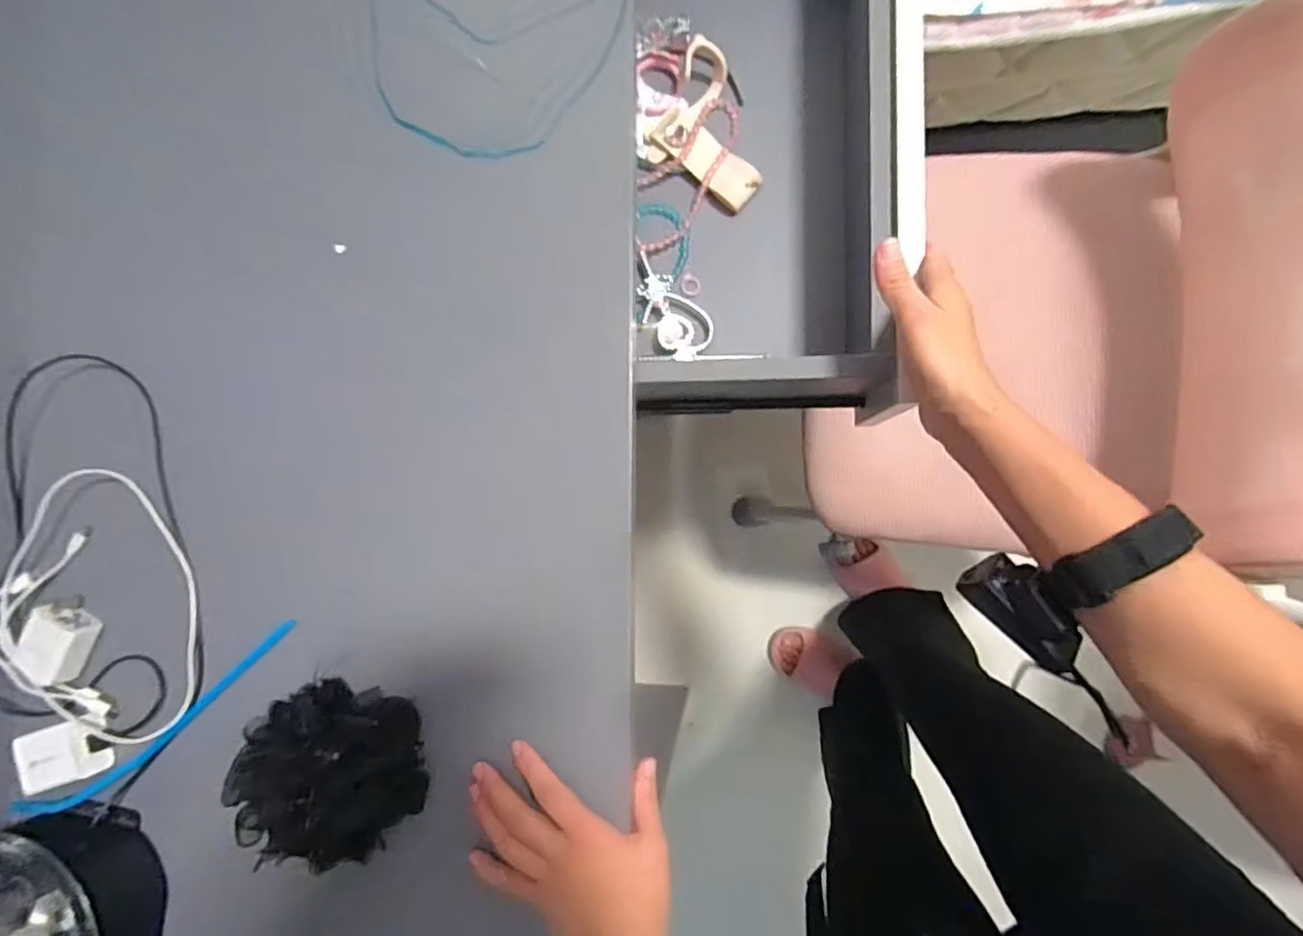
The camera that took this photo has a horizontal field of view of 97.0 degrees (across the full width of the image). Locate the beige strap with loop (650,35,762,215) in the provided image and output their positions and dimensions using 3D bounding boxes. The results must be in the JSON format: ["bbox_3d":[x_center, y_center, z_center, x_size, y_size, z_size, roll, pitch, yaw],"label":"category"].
[{"bbox_3d":[0.060,-0.308,0.524,0.086,0.035,0.126,-44,82,4],"label":"beige strap with loop"}]

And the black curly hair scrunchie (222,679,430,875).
[{"bbox_3d":[-0.231,0.213,0.405,0.117,0.063,0.117,0,87,9],"label":"black curly hair scrunchie"}]

